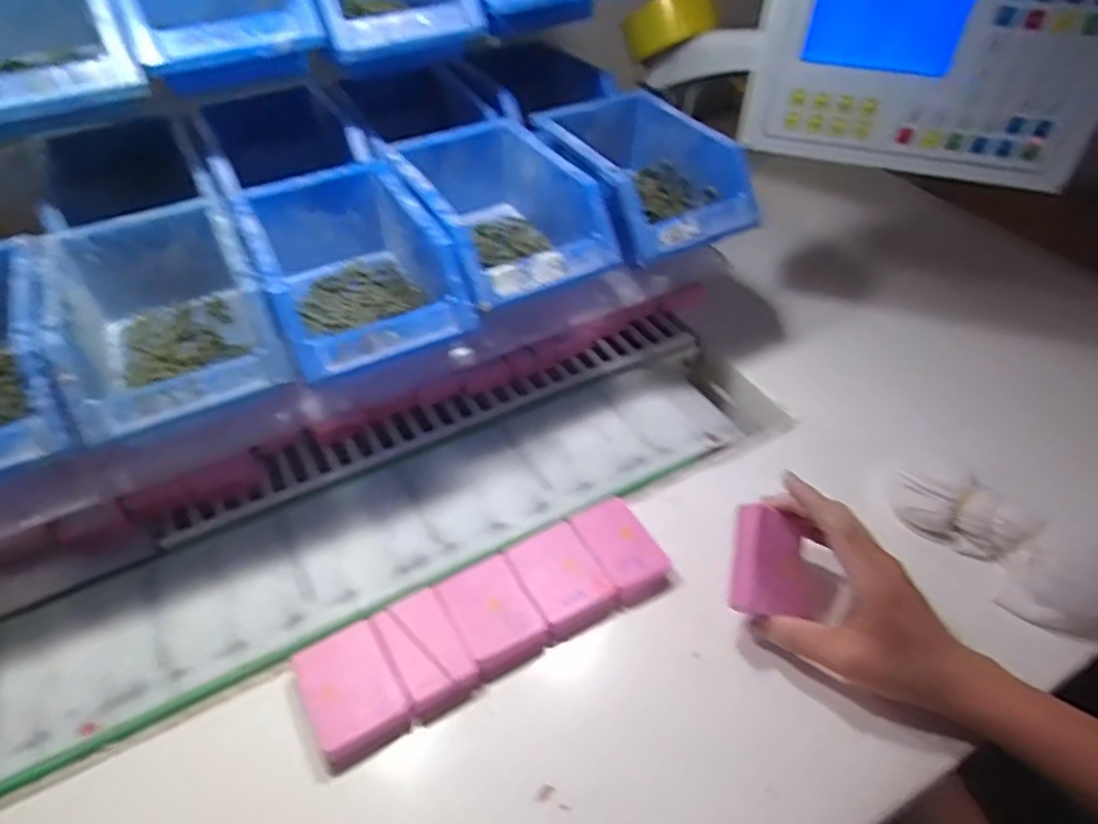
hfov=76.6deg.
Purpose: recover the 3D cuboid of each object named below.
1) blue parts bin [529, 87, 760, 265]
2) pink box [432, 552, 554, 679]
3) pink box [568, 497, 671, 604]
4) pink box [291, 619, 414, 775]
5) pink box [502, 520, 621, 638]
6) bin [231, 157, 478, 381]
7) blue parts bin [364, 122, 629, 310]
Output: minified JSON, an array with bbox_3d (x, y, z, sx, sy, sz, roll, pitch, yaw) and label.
[{"bbox_3d":[0.083,-0.210,0.604,0.122,0.068,0.191,-22,48,-21],"label":"blue parts bin"},{"bbox_3d":[-0.038,0.136,0.467,0.053,0.015,0.072,-24,49,-22],"label":"pink box"},{"bbox_3d":[0.053,0.096,0.494,0.047,0.015,0.073,-22,48,-21],"label":"pink box"},{"bbox_3d":[-0.123,0.175,0.436,0.053,0.018,0.075,-22,48,-21],"label":"pink box"},{"bbox_3d":[0.008,0.113,0.479,0.051,0.015,0.074,-24,49,-22],"label":"pink box"},{"bbox_3d":[-0.146,-0.103,0.520,0.124,0.079,0.186,-21,48,-19],"label":"bin"},{"bbox_3d":[-0.047,-0.163,0.563,0.121,0.071,0.196,-22,48,-21],"label":"blue parts bin"}]

